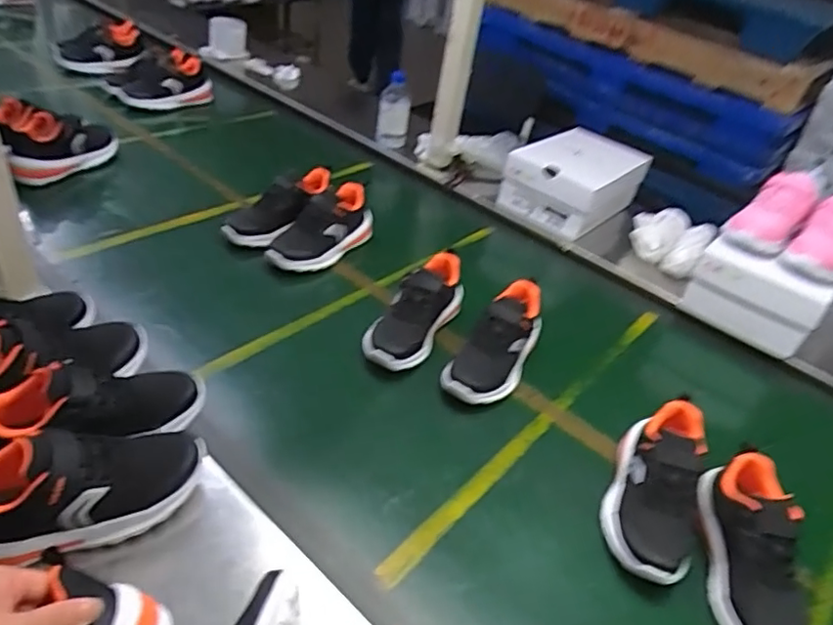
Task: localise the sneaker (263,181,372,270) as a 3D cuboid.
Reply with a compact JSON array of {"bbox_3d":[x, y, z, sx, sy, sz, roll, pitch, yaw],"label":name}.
[{"bbox_3d":[-0.160,-0.141,1.019,0.086,0.110,0.212,25,40,16],"label":"sneaker"}]

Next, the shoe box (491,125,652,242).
[{"bbox_3d":[0.353,-0.298,1.285,0.199,0.117,0.317,35,44,27],"label":"shoe box"}]

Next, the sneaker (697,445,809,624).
[{"bbox_3d":[0.357,0.246,0.621,0.083,0.081,0.208,17,34,6],"label":"sneaker"}]

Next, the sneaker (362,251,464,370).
[{"bbox_3d":[0.000,-0.002,0.882,0.093,0.106,0.215,26,56,21],"label":"sneaker"}]

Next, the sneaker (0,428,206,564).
[{"bbox_3d":[-0.304,0.151,0.533,0.209,0.089,0.082,-13,44,-25],"label":"sneaker"}]

